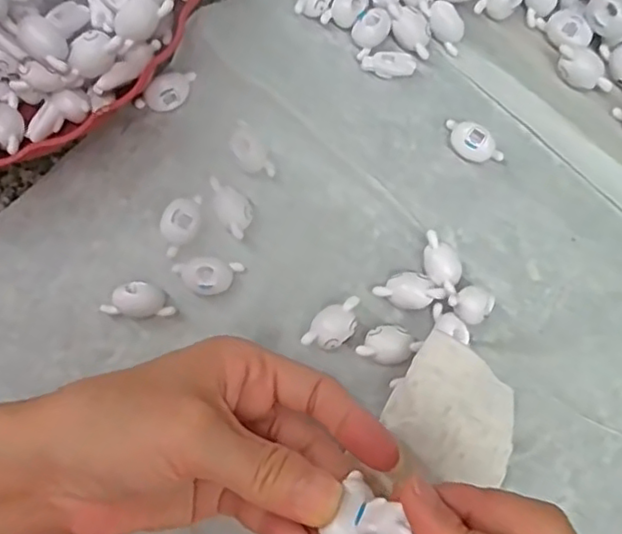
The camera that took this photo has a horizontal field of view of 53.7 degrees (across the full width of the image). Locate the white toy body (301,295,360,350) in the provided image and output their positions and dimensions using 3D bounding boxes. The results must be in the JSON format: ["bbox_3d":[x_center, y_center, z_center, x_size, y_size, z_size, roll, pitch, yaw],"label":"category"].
[{"bbox_3d":[0.012,0.028,0.301,0.019,0.013,0.031,31,79,5],"label":"white toy body"}]

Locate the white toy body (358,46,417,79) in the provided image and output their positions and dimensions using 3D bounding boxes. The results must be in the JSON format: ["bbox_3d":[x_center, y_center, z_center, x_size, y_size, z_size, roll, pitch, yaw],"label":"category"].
[{"bbox_3d":[0.042,-0.112,0.339,0.032,0.010,0.014,9,77,-1],"label":"white toy body"}]

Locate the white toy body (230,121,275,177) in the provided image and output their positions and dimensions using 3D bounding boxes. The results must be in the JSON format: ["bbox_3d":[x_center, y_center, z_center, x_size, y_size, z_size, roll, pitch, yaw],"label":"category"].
[{"bbox_3d":[-0.032,-0.059,0.318,0.017,0.011,0.029,-25,80,-9],"label":"white toy body"}]

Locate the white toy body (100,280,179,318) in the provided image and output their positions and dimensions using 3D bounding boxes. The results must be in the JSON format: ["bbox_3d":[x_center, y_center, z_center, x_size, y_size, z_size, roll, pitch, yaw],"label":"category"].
[{"bbox_3d":[-0.083,0.016,0.297,0.033,0.016,0.017,9,77,-1],"label":"white toy body"}]

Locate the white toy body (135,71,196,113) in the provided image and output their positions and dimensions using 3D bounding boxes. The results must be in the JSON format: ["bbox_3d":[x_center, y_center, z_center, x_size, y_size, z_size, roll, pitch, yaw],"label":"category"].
[{"bbox_3d":[-0.075,-0.092,0.324,0.034,0.013,0.013,-35,82,-10],"label":"white toy body"}]

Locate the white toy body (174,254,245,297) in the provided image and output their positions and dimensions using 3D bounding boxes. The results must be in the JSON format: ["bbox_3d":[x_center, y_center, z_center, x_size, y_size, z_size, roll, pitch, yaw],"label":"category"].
[{"bbox_3d":[-0.052,0.004,0.301,0.032,0.012,0.019,10,77,-1],"label":"white toy body"}]

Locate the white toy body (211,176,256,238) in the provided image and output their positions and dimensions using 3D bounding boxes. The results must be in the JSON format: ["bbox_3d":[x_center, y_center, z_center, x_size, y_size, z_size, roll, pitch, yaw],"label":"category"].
[{"bbox_3d":[-0.040,-0.031,0.309,0.017,0.009,0.032,-40,82,-11],"label":"white toy body"}]

